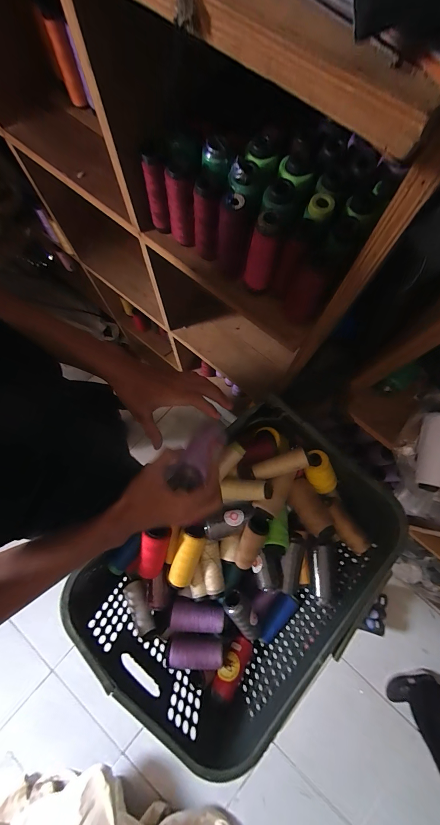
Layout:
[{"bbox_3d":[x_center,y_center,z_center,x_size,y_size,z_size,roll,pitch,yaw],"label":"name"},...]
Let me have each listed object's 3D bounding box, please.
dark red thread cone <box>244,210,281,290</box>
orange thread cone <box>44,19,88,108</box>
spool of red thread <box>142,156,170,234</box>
[{"bbox_3d":[0.055,-0.213,0.407,0.033,0.114,0.035,6,77,1],"label":"dark red thread cone"},{"bbox_3d":[-0.246,-0.559,0.481,0.028,0.099,0.025,-18,78,-5],"label":"orange thread cone"},{"bbox_3d":[-0.088,-0.303,0.427,0.028,0.108,0.030,0,77,-1],"label":"spool of red thread"}]

